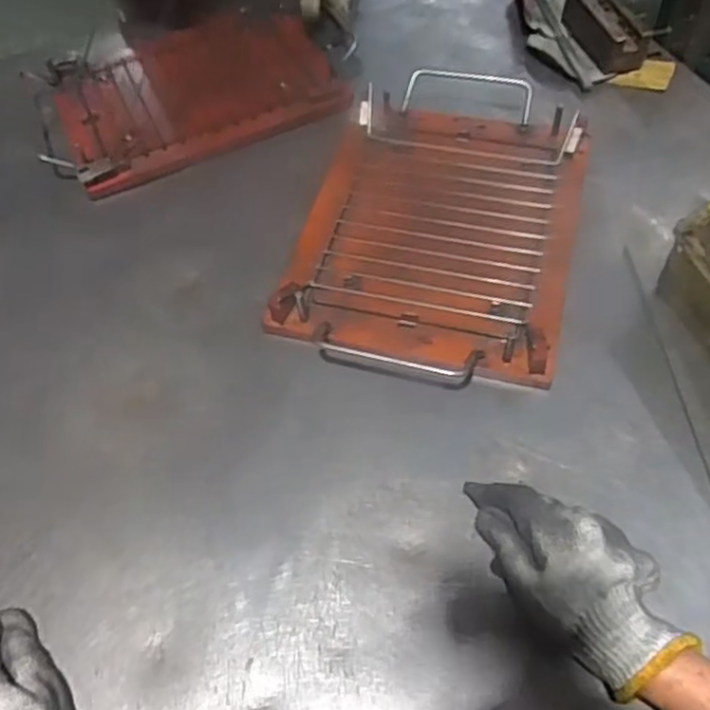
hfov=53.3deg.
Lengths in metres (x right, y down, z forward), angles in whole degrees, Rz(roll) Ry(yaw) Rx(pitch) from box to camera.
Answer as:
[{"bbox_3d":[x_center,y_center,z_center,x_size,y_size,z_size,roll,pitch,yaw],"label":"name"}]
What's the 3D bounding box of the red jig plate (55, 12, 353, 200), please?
[{"bbox_3d":[-0.183,-0.309,0.806,0.294,0.036,0.253,-20,60,-8],"label":"red jig plate"}]

